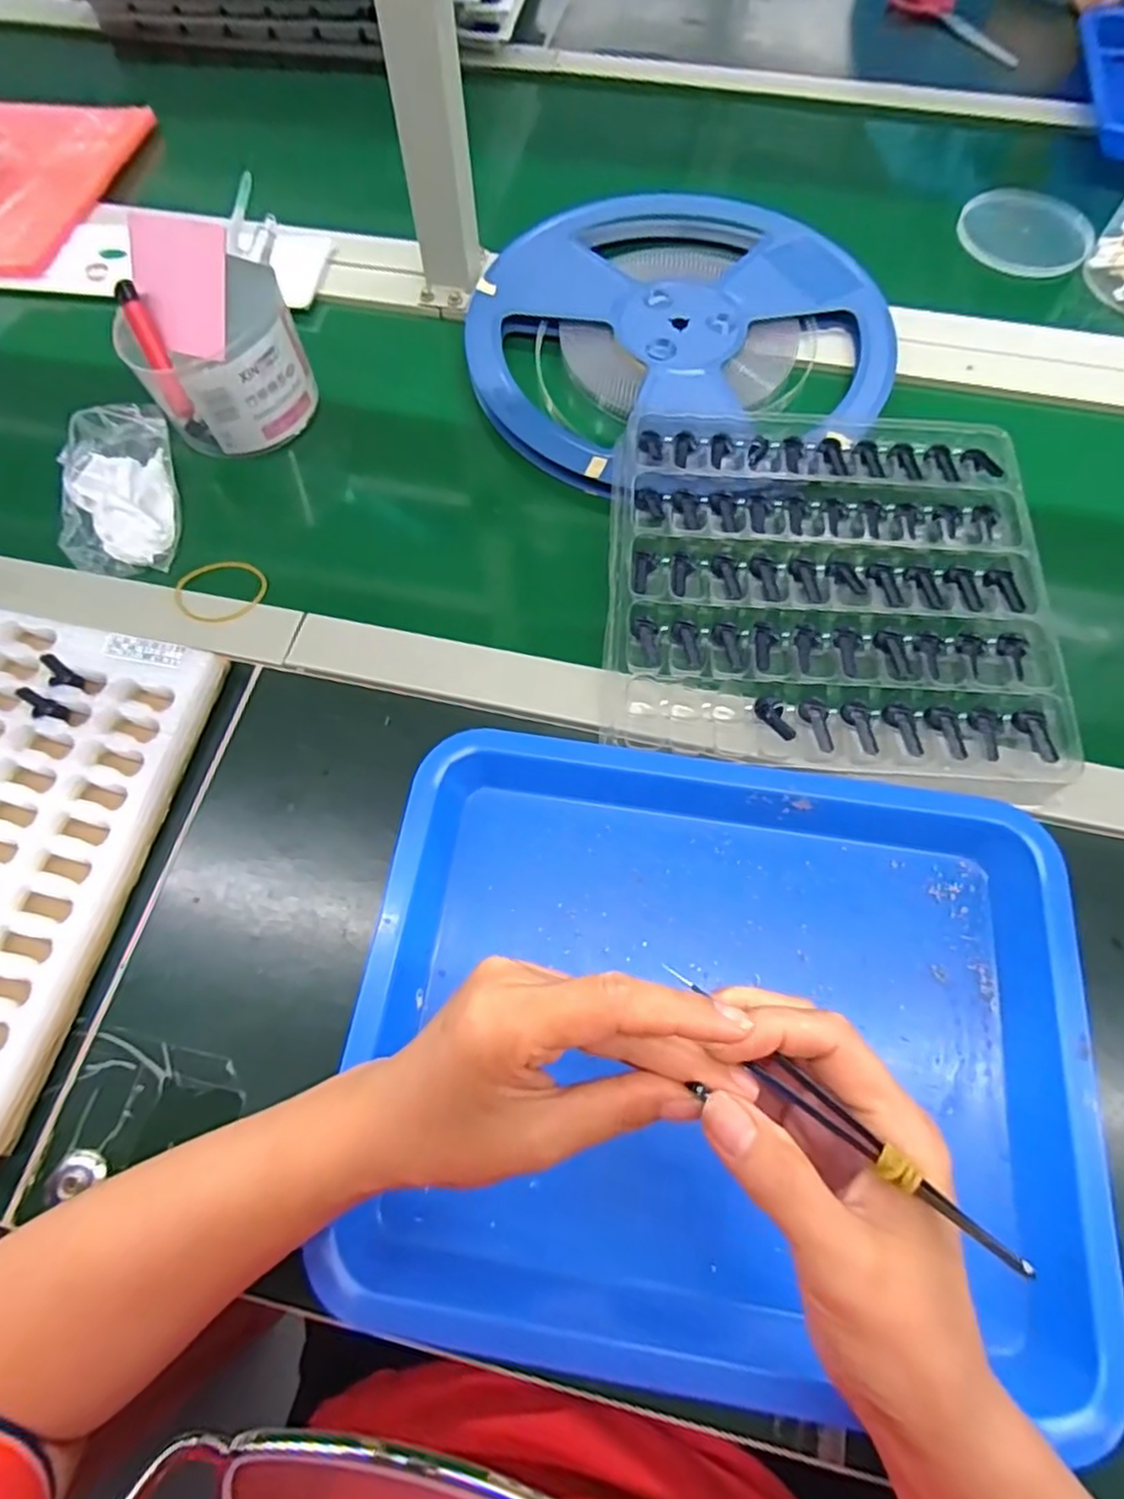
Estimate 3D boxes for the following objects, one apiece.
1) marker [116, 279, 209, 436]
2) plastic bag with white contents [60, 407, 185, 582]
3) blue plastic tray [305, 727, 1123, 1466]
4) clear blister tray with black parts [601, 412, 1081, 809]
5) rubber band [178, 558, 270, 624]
[{"bbox_3d":[-0.270,-0.260,0.451,0.013,0.093,0.016,-19,36,-6],"label":"marker"},{"bbox_3d":[-0.305,-0.179,0.457,0.071,0.034,0.120,-12,69,-3],"label":"plastic bag with white contents"},{"bbox_3d":[0.072,0.137,0.317,0.324,0.031,0.274,6,69,4],"label":"blue plastic tray"},{"bbox_3d":[0.157,-0.106,0.414,0.250,0.024,0.266,4,69,3],"label":"clear blister tray with black parts"},{"bbox_3d":[-0.225,-0.105,0.440,0.056,0.006,0.049,-4,66,-7],"label":"rubber band"}]

